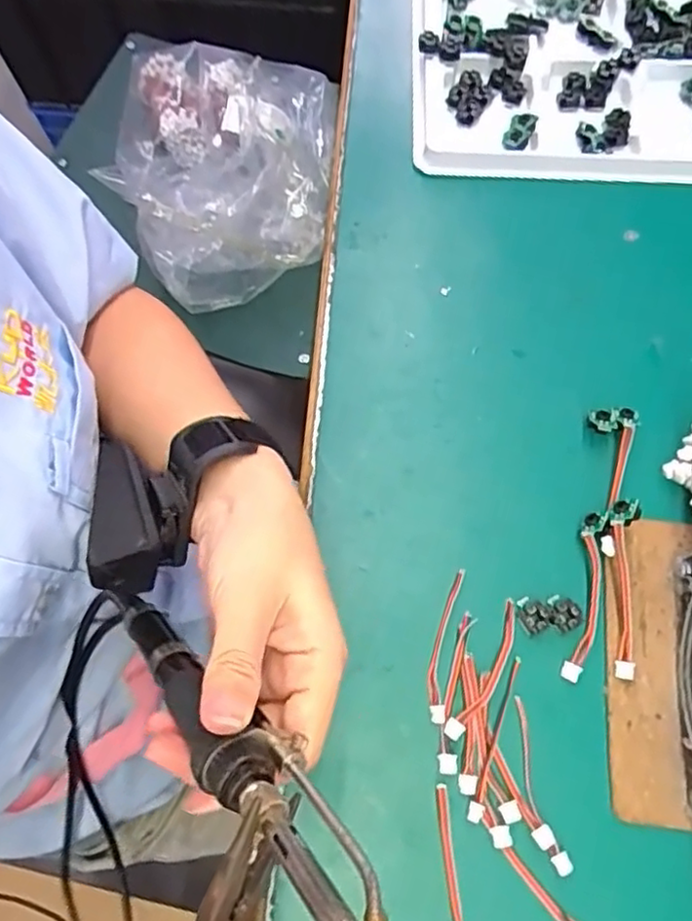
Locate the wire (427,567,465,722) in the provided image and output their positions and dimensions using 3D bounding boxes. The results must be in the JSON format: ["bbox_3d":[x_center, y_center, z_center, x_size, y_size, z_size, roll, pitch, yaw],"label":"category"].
[{"bbox_3d":[0.049,0.091,0.325,0.010,0.005,0.074,10,70,4],"label":"wire"}]

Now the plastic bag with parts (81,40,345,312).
[{"bbox_3d":[-0.129,-0.348,0.710,0.226,0.120,0.318,-4,69,-1],"label":"plastic bag with parts"}]

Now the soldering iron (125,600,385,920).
[{"bbox_3d":[-0.043,0.093,0.222,0.024,0.027,0.179,-47,38,-15],"label":"soldering iron"}]

